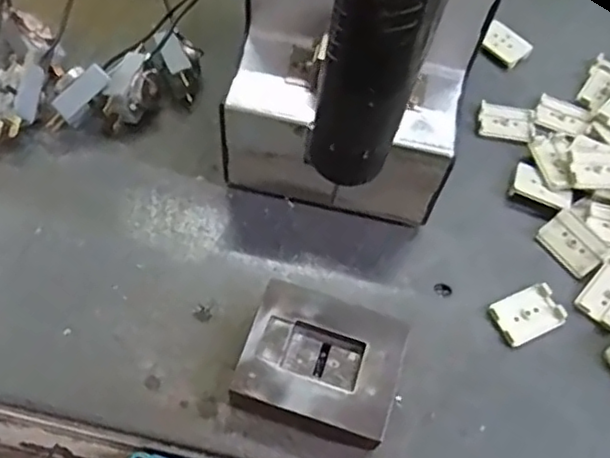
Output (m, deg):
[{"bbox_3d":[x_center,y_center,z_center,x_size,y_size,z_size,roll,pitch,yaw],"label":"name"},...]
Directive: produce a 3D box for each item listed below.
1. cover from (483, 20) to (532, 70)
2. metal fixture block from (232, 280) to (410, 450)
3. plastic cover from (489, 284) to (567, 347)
[{"bbox_3d":[0.147,-0.137,0.477,0.025,0.007,0.035,-38,72,-21],"label":"cover"},{"bbox_3d":[0.008,0.074,0.345,0.079,0.027,0.069,19,63,4],"label":"metal fixture block"},{"bbox_3d":[0.130,0.050,0.378,0.039,0.007,0.027,-22,67,-15],"label":"plastic cover"}]

